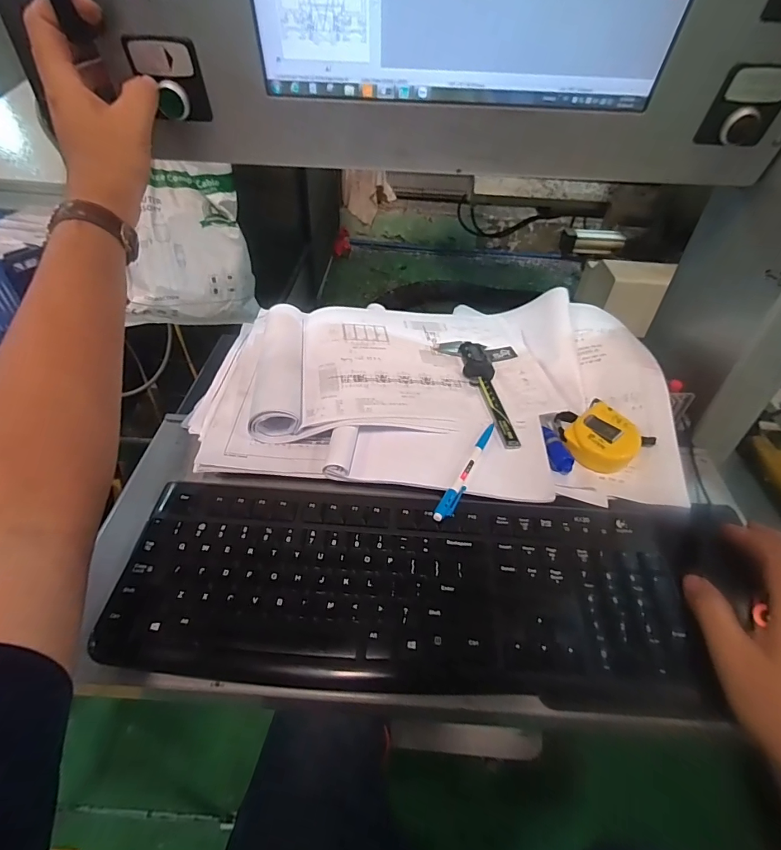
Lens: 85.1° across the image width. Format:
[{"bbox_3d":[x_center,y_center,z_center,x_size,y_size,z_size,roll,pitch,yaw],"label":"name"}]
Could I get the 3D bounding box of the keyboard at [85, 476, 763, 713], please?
[{"bbox_3d":[0.036,0.125,0.338,0.485,0.024,0.154,3,45,0],"label":"keyboard"}]

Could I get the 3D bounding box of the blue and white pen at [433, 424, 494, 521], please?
[{"bbox_3d":[0.073,0.041,0.395,0.013,0.014,0.131,24,48,19],"label":"blue and white pen"}]

